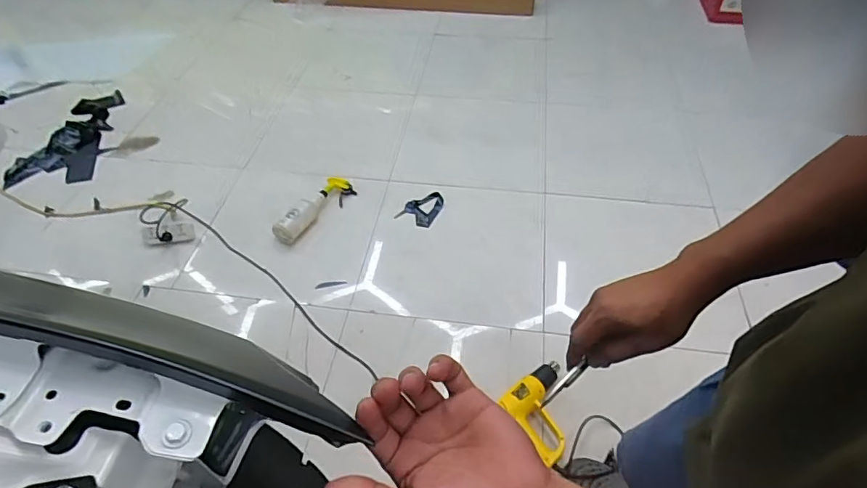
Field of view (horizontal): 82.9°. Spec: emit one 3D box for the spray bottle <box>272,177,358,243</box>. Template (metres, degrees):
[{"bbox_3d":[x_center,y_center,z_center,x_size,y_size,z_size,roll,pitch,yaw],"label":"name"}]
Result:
[{"bbox_3d":[-0.438,-0.130,1.795,0.105,0.098,0.351,29,56,23],"label":"spray bottle"}]

